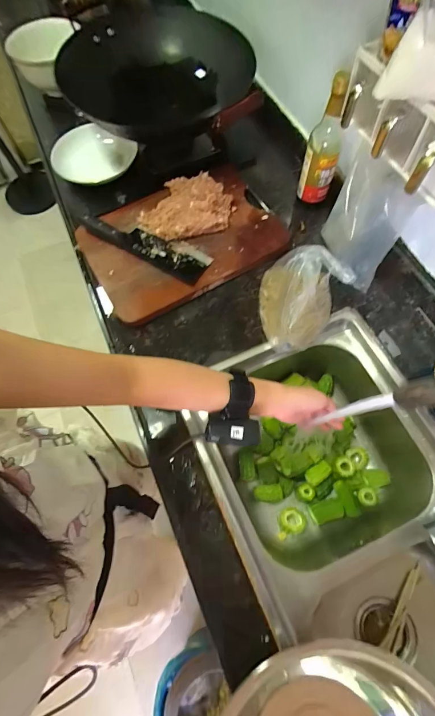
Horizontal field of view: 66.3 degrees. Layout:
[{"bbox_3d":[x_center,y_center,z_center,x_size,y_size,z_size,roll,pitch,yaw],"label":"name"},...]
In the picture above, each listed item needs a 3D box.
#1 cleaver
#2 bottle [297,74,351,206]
[{"bbox_3d":[-0.149,-0.237,0.676,0.282,0.026,0.071,28,71,13],"label":"cleaver"},{"bbox_3d":[0.205,-0.411,0.628,0.062,0.225,0.077,16,69,9],"label":"bottle"}]

